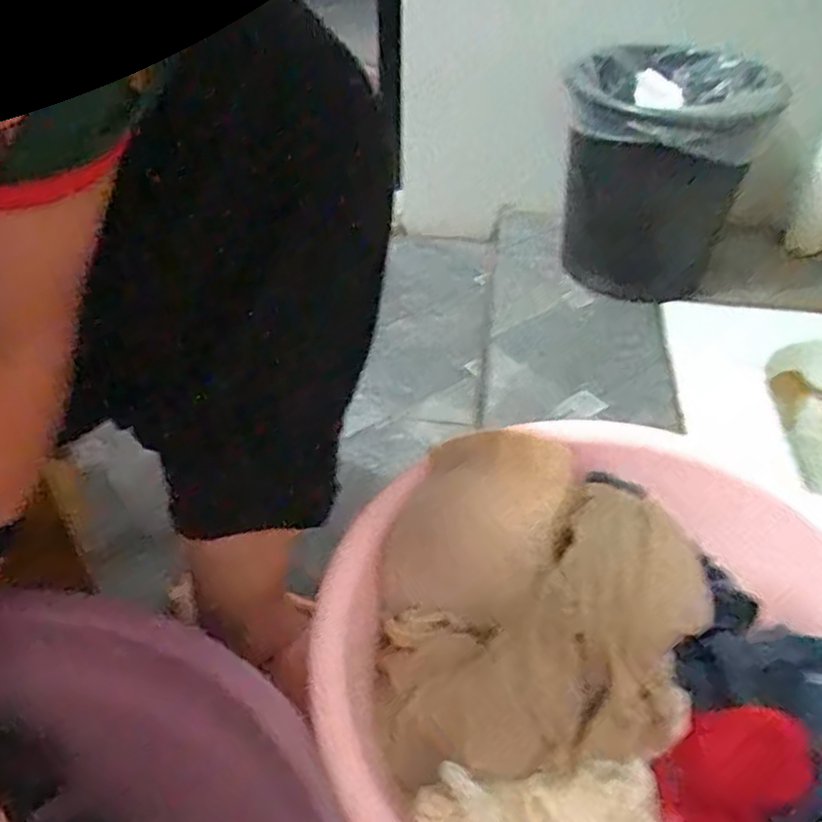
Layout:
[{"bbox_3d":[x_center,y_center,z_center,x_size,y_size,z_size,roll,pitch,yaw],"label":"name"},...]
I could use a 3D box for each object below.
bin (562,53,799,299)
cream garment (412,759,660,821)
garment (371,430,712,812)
[{"bbox_3d":[0.281,-0.274,0.869,0.232,0.218,0.221,12,44,12],"label":"bin"},{"bbox_3d":[0.071,0.223,0.398,0.134,0.040,0.048,1,43,0],"label":"cream garment"},{"bbox_3d":[0.064,0.108,0.443,0.167,0.112,0.184,-2,43,-3],"label":"garment"}]

